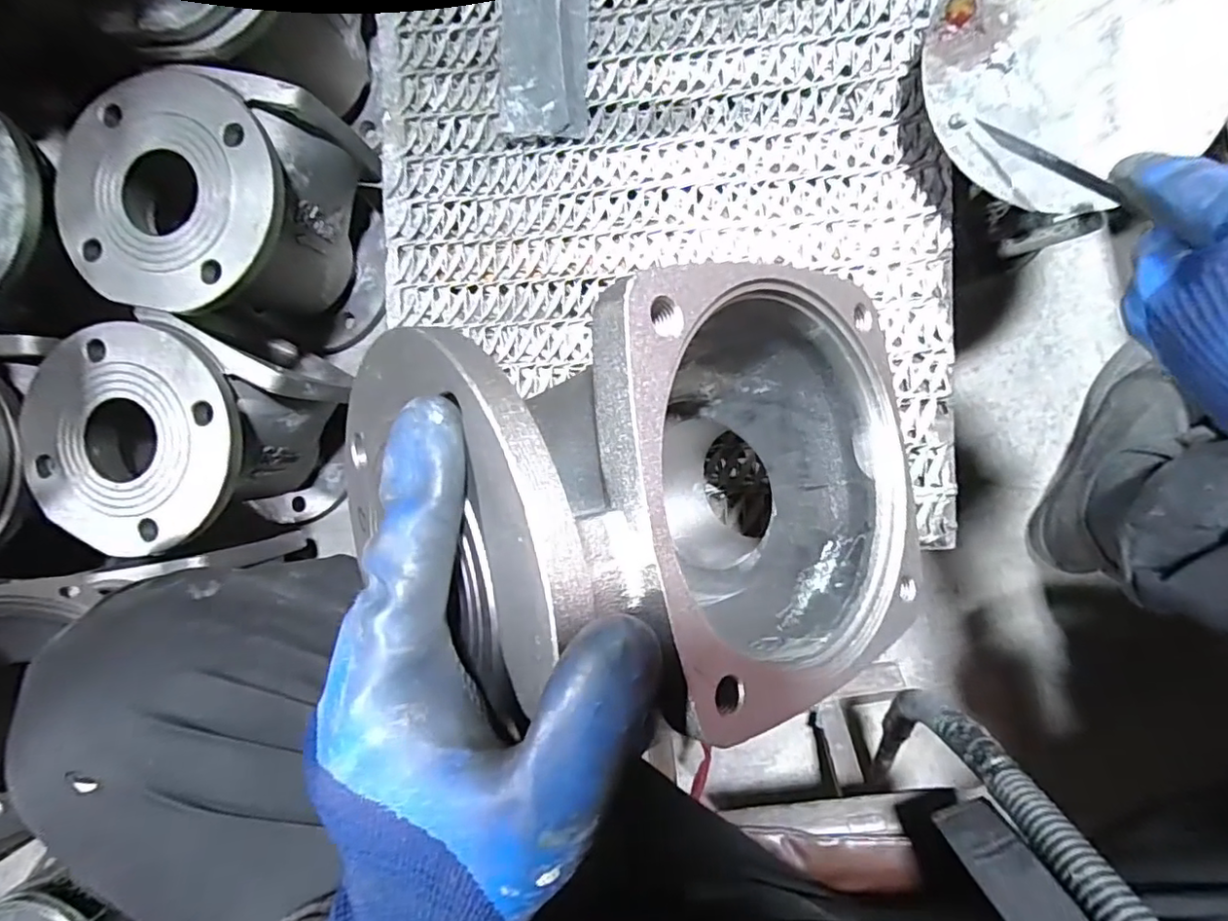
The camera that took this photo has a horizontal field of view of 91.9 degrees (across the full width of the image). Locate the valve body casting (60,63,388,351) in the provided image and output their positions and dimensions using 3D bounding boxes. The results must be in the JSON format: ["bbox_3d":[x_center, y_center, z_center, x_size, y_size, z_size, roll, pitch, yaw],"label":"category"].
[{"bbox_3d":[-0.316,-0.208,0.526,0.172,0.185,0.181,8,93,6],"label":"valve body casting"}]

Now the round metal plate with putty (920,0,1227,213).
[{"bbox_3d":[0.262,-0.230,0.336,0.160,0.010,0.155,0,93,6],"label":"round metal plate with putty"}]

